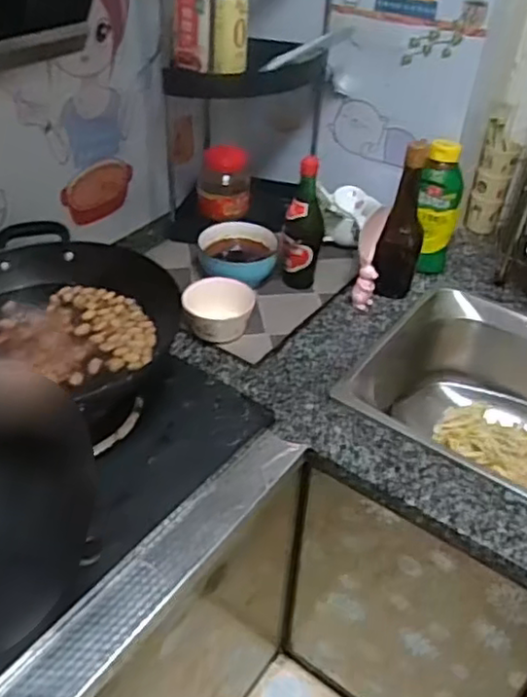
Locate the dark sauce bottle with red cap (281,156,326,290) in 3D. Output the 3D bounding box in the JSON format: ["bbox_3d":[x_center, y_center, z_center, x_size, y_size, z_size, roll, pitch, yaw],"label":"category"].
[{"bbox_3d":[0.068,-0.202,1.104,0.071,0.229,0.055,5,40,1],"label":"dark sauce bottle with red cap"}]

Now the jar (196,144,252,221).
[{"bbox_3d":[-0.078,-0.320,1.260,0.097,0.093,0.120,-1,40,-7],"label":"jar"}]

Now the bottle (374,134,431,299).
[{"bbox_3d":[0.237,-0.205,1.104,0.071,0.269,0.086,14,41,11],"label":"bottle"}]

